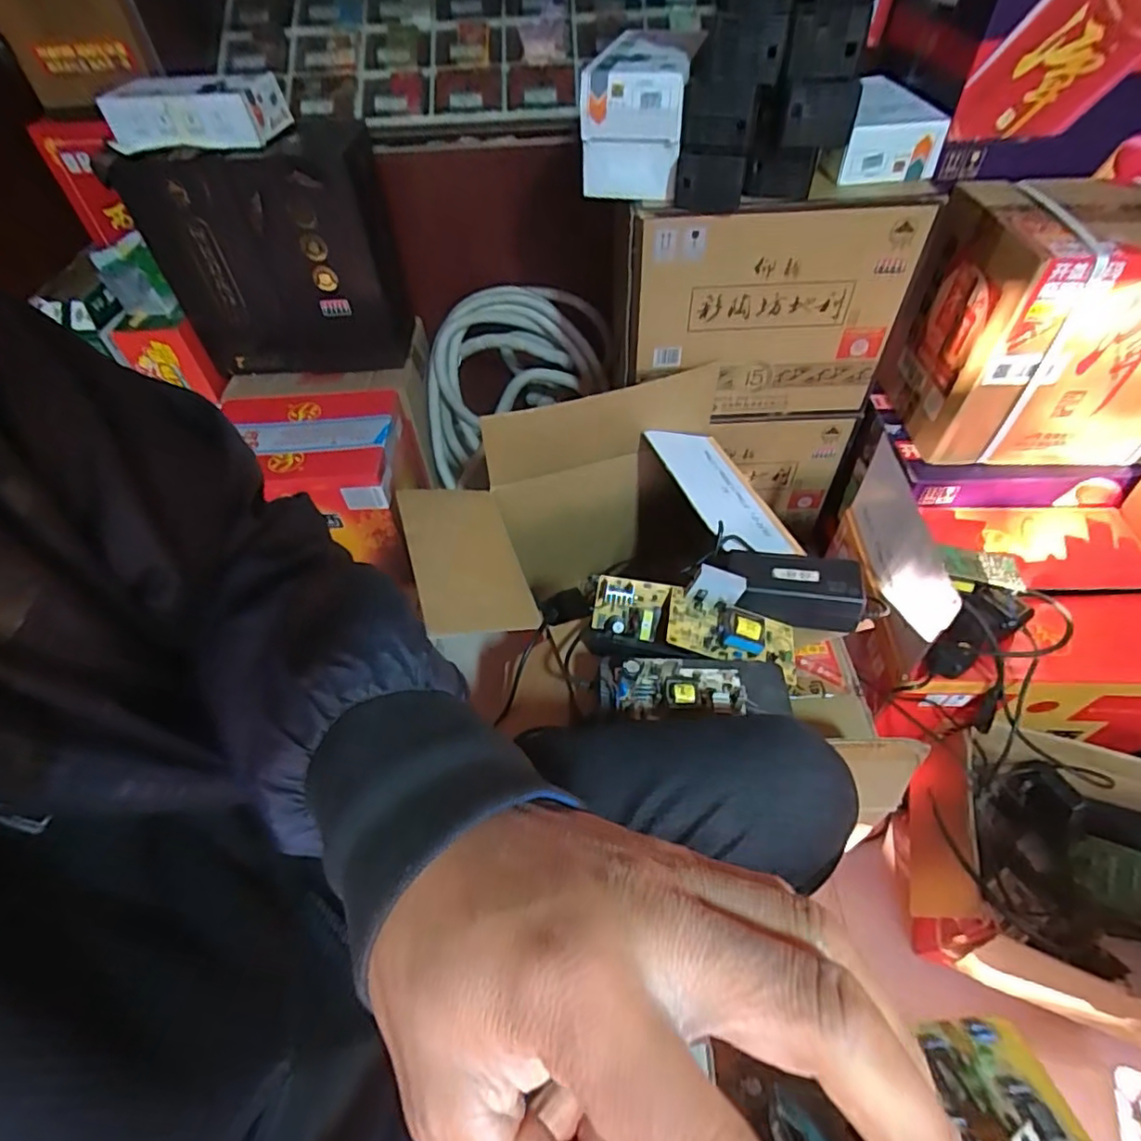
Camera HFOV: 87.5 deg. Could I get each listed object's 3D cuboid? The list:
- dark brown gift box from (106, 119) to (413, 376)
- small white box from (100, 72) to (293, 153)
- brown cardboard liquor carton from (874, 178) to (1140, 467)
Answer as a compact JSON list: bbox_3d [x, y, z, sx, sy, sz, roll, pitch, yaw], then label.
[{"bbox_3d":[-0.510,-0.555,1.060,0.386,0.348,0.181,-4,50,-1],"label":"dark brown gift box"},{"bbox_3d":[-0.573,-0.694,0.905,0.245,0.067,0.123,4,51,6],"label":"small white box"},{"bbox_3d":[0.654,-0.328,0.808,0.340,0.281,0.225,3,51,5],"label":"brown cardboard liquor carton"}]

